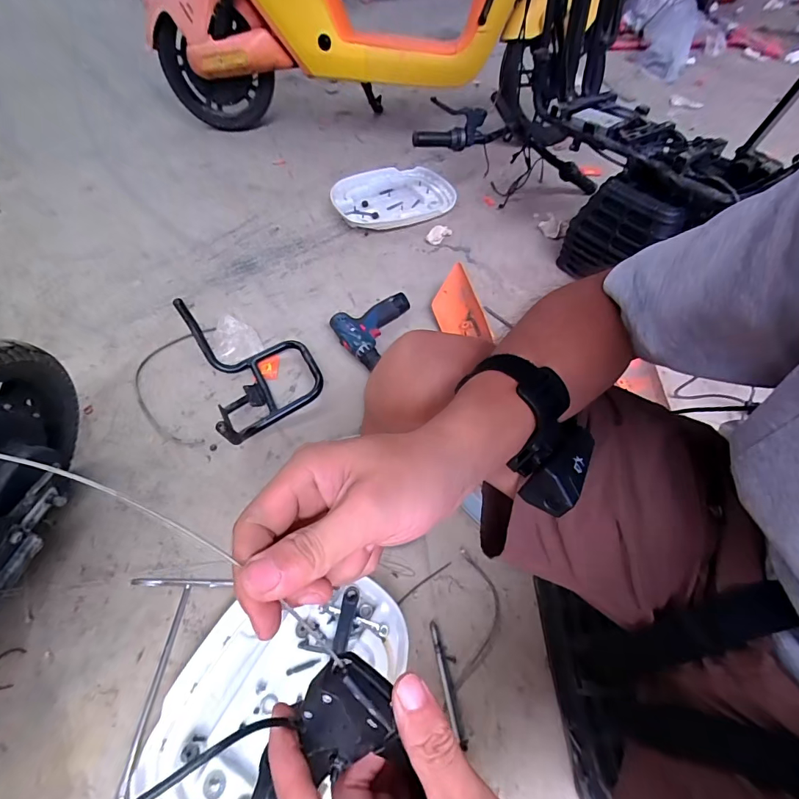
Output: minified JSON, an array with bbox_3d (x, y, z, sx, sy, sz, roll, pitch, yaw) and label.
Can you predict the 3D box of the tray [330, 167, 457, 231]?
[{"bbox_3d":[-0.009,-0.635,1.311,0.390,0.048,0.282,-21,58,-15],"label":"tray"}]

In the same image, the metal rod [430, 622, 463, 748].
[{"bbox_3d":[0.064,0.393,0.593,0.014,0.012,0.139,-9,55,-8],"label":"metal rod"}]

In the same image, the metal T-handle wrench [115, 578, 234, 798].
[{"bbox_3d":[-0.342,0.392,0.574,0.150,0.028,0.282,2,55,0],"label":"metal T-handle wrench"}]

